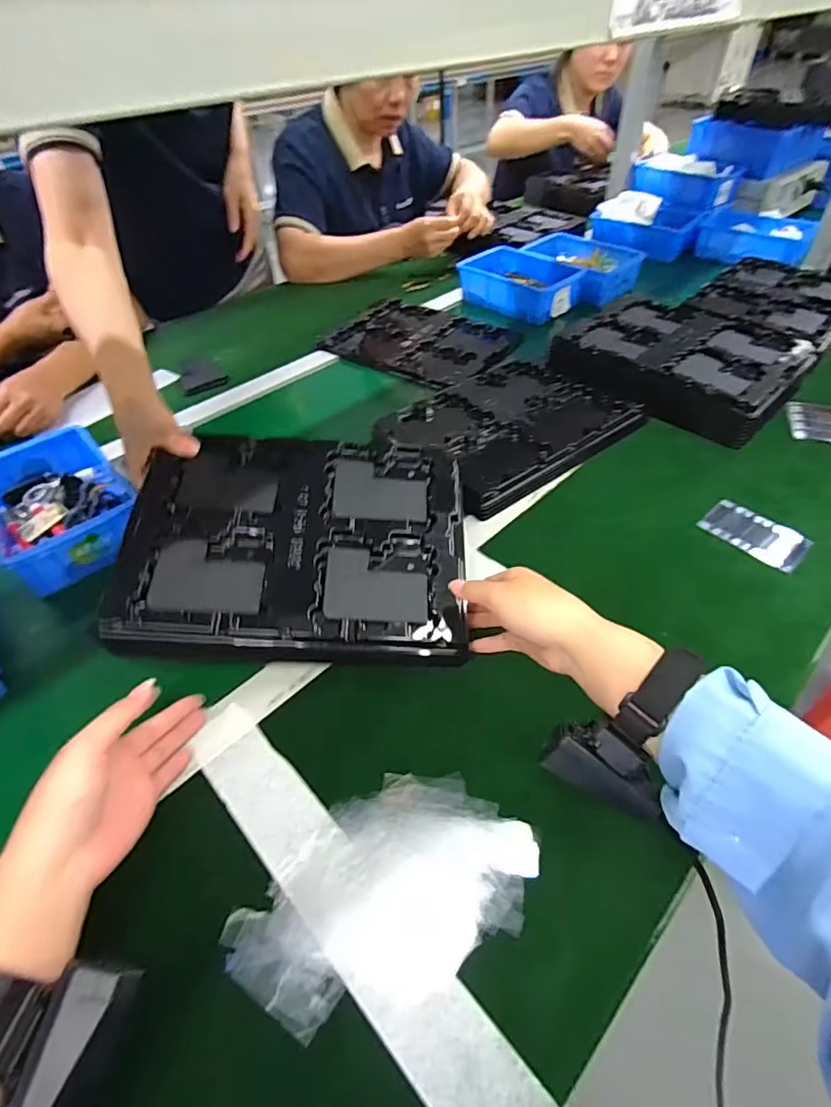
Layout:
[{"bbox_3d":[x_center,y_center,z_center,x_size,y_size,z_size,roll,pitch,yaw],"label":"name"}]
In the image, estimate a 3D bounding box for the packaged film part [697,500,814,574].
[{"bbox_3d":[0.362,-0.021,0.571,0.066,0.009,0.099,-35,55,-27],"label":"packaged film part"}]

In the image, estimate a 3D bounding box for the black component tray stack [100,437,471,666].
[{"bbox_3d":[-0.101,-0.010,0.486,0.286,0.037,0.219,2,61,-7],"label":"black component tray stack"}]

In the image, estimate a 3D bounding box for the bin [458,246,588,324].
[{"bbox_3d":[0.191,-0.497,0.977,0.215,0.059,0.150,27,54,25],"label":"bin"}]

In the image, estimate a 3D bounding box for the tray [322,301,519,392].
[{"bbox_3d":[0.009,-0.358,0.891,0.283,0.015,0.230,29,54,26],"label":"tray"}]

